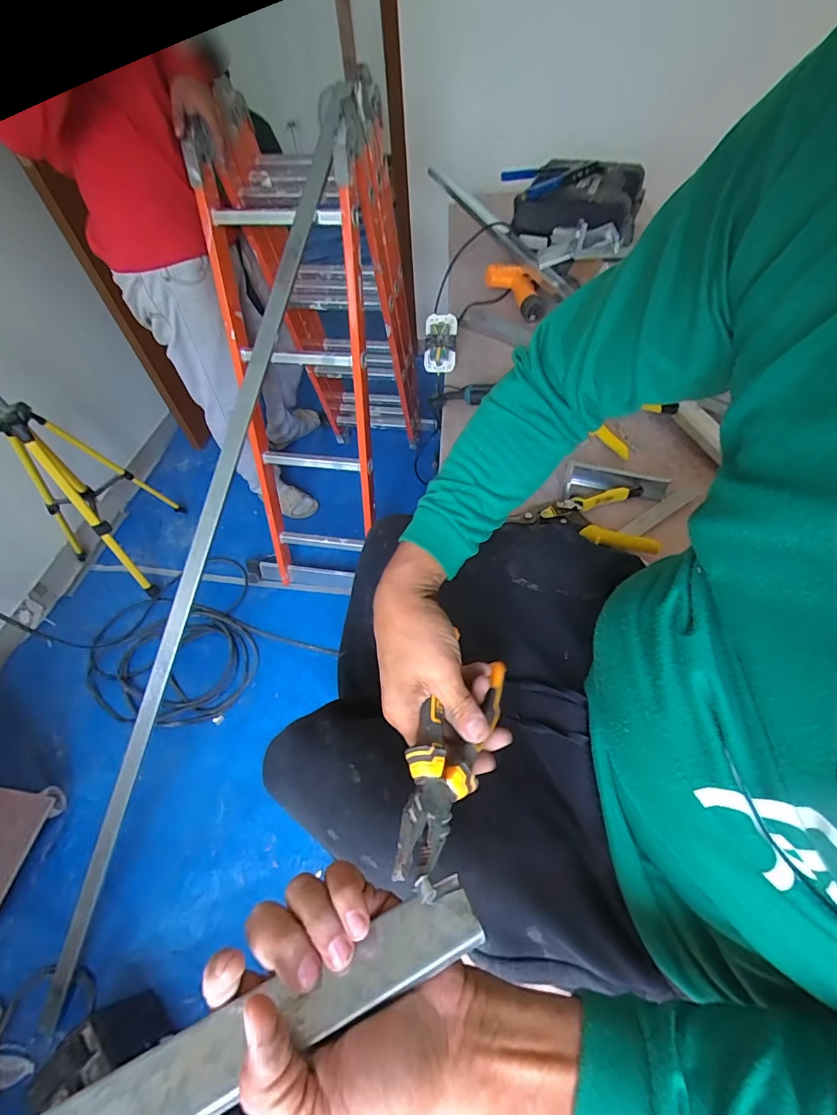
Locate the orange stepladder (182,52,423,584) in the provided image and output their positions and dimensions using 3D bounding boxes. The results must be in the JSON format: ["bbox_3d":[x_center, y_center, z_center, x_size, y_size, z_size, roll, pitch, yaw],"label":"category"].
[{"bbox_3d":[-0.259,-0.569,1.247,0.405,1.022,0.710,3,56,6],"label":"orange stepladder"}]

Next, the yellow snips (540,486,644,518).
[{"bbox_3d":[0.274,-0.090,0.714,0.171,0.016,0.022,-16,56,-7],"label":"yellow snips"}]

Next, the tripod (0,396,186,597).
[{"bbox_3d":[-0.985,-0.236,1.335,0.328,0.761,0.352,32,63,23],"label":"tripod"}]

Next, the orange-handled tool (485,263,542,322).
[{"bbox_3d":[0.227,-0.634,1.072,0.122,0.059,0.157,-3,55,2],"label":"orange-handled tool"}]

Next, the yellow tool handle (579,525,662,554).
[{"bbox_3d":[0.301,-0.028,0.674,0.113,0.014,0.029,10,57,11],"label":"yellow tool handle"}]

